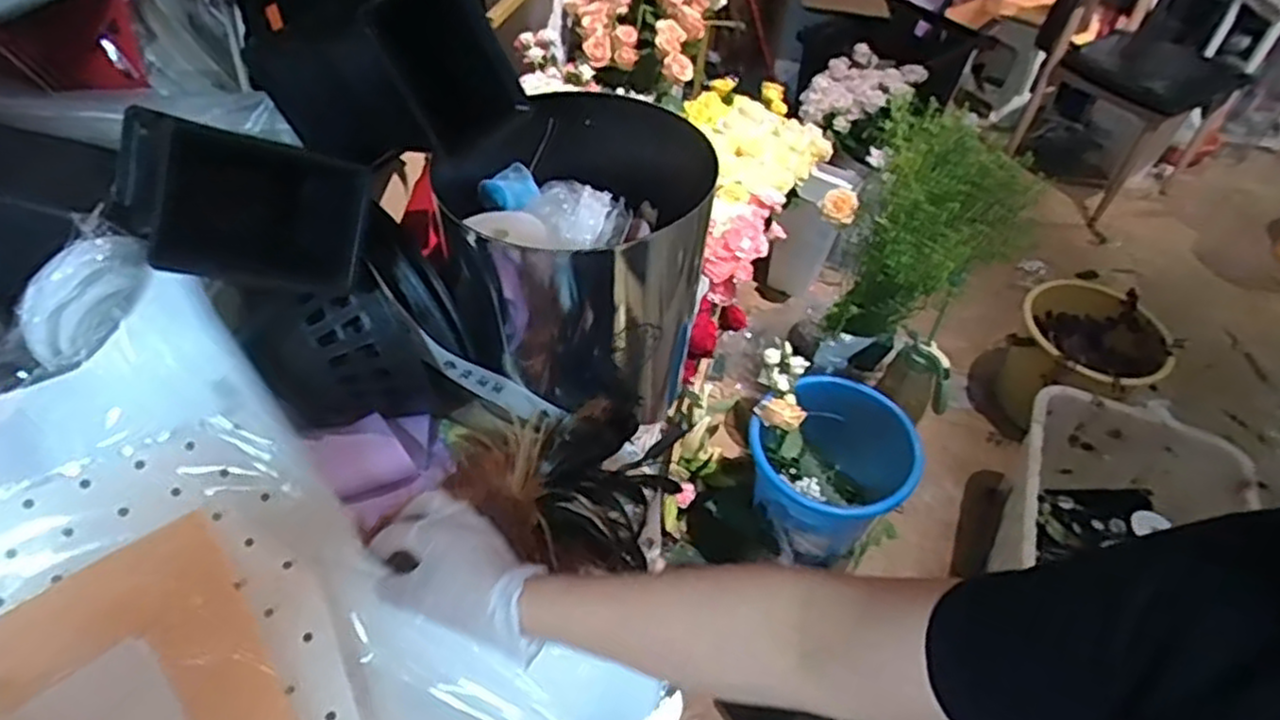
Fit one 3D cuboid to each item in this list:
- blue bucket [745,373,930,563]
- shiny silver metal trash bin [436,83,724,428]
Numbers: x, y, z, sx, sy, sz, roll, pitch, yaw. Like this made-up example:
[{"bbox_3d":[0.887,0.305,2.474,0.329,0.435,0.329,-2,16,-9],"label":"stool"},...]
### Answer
[{"bbox_3d":[0.370,0.231,1.502,0.294,0.258,0.346,33,53,23],"label":"blue bucket"},{"bbox_3d":[-0.060,-0.098,0.732,0.219,0.228,0.247,7,47,1],"label":"shiny silver metal trash bin"}]

